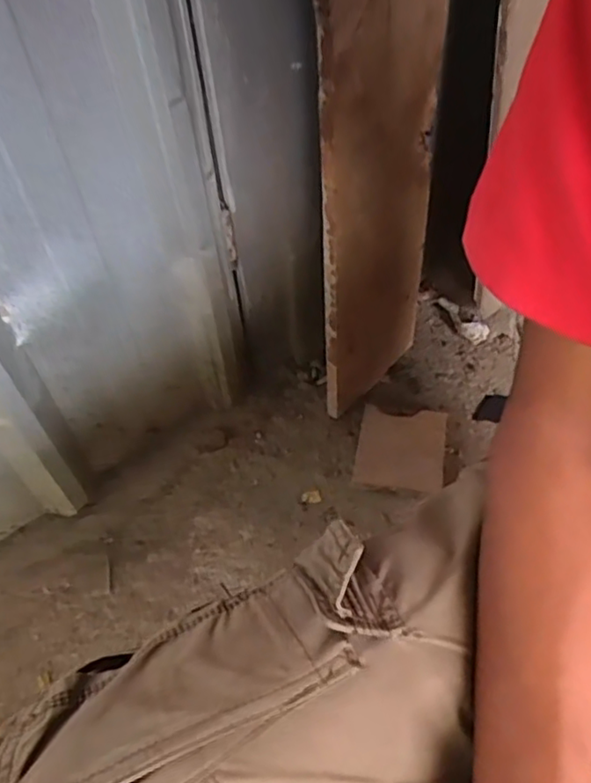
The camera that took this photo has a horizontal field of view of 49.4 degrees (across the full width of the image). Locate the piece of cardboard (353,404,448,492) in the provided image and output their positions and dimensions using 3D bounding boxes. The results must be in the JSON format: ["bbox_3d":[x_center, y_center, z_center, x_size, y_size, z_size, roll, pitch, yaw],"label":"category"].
[{"bbox_3d":[0.137,0.070,0.824,0.112,0.032,0.114,5,55,7],"label":"piece of cardboard"}]

